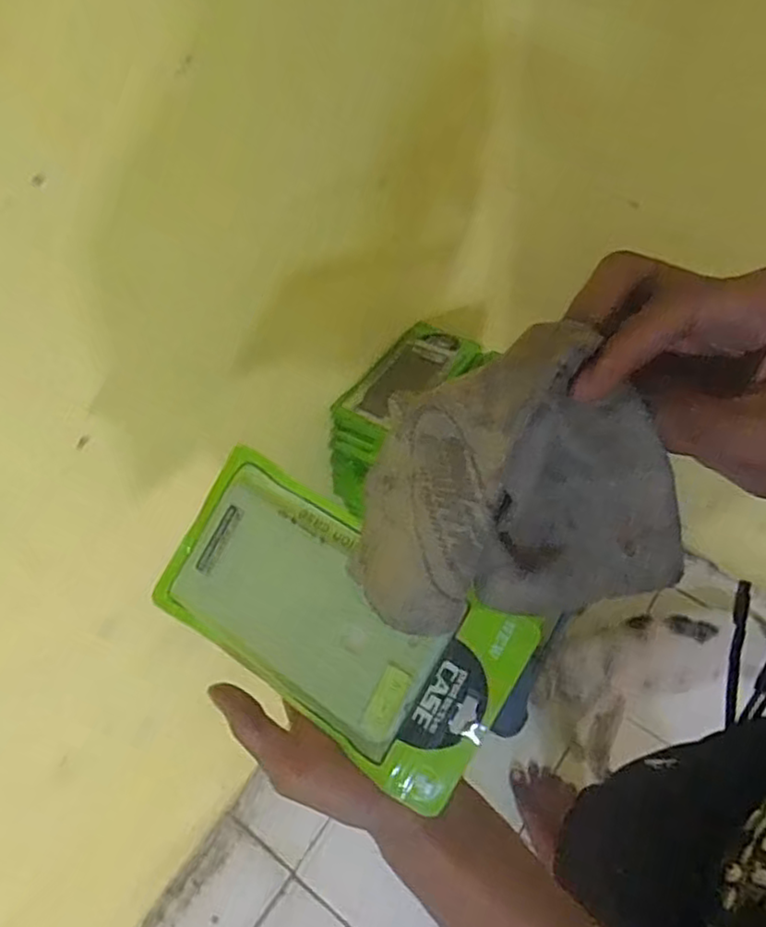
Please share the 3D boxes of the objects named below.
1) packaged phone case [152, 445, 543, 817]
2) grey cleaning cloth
[{"bbox_3d":[-0.031,0.083,0.387,0.209,0.015,0.107,29,89,22],"label":"packaged phone case"},{"bbox_3d":[0.056,0.011,0.273,0.135,0.118,0.066,-9,62,-1],"label":"grey cleaning cloth"}]

